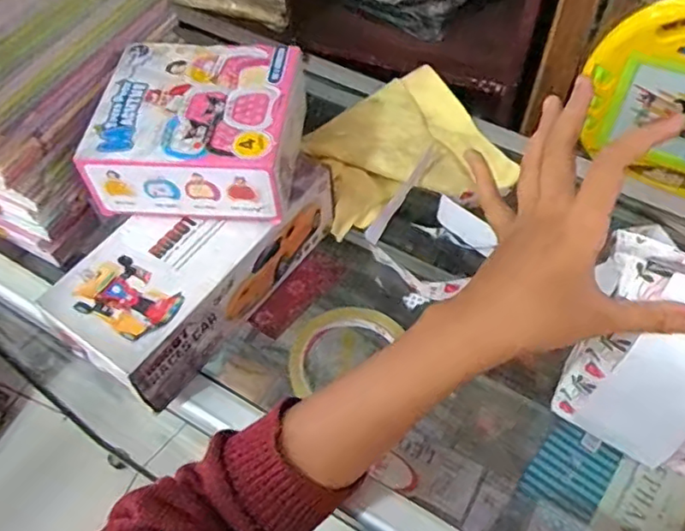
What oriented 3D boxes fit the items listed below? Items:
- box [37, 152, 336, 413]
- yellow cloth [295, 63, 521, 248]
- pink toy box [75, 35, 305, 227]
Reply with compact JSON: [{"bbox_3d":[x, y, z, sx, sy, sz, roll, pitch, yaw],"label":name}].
[{"bbox_3d":[-0.109,-0.006,0.476,0.094,0.073,0.218,30,63,19],"label":"box"},{"bbox_3d":[0.052,-0.112,0.575,0.181,0.032,0.151,-22,59,-12],"label":"yellow cloth"},{"bbox_3d":[-0.104,-0.105,0.462,0.148,0.054,0.135,0,57,2],"label":"pink toy box"}]

